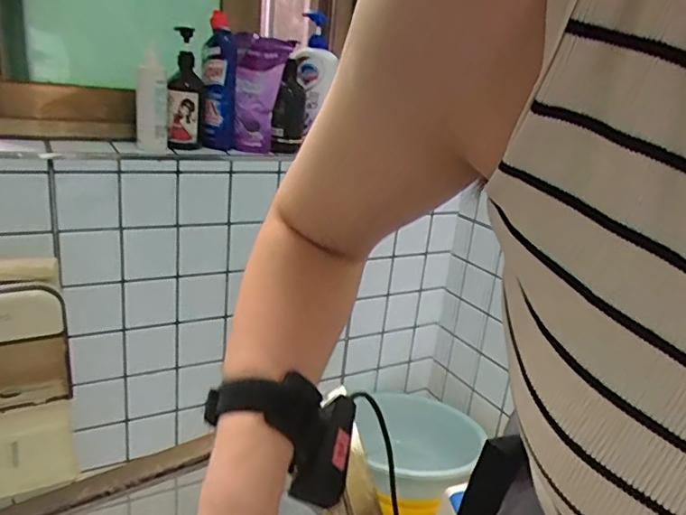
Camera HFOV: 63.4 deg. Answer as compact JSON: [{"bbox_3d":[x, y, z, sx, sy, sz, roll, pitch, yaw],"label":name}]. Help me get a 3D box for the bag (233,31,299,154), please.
[{"bbox_3d":[-0.158,-0.319,1.088,0.110,0.206,0.102,3,19,-10],"label":"bag"}]

